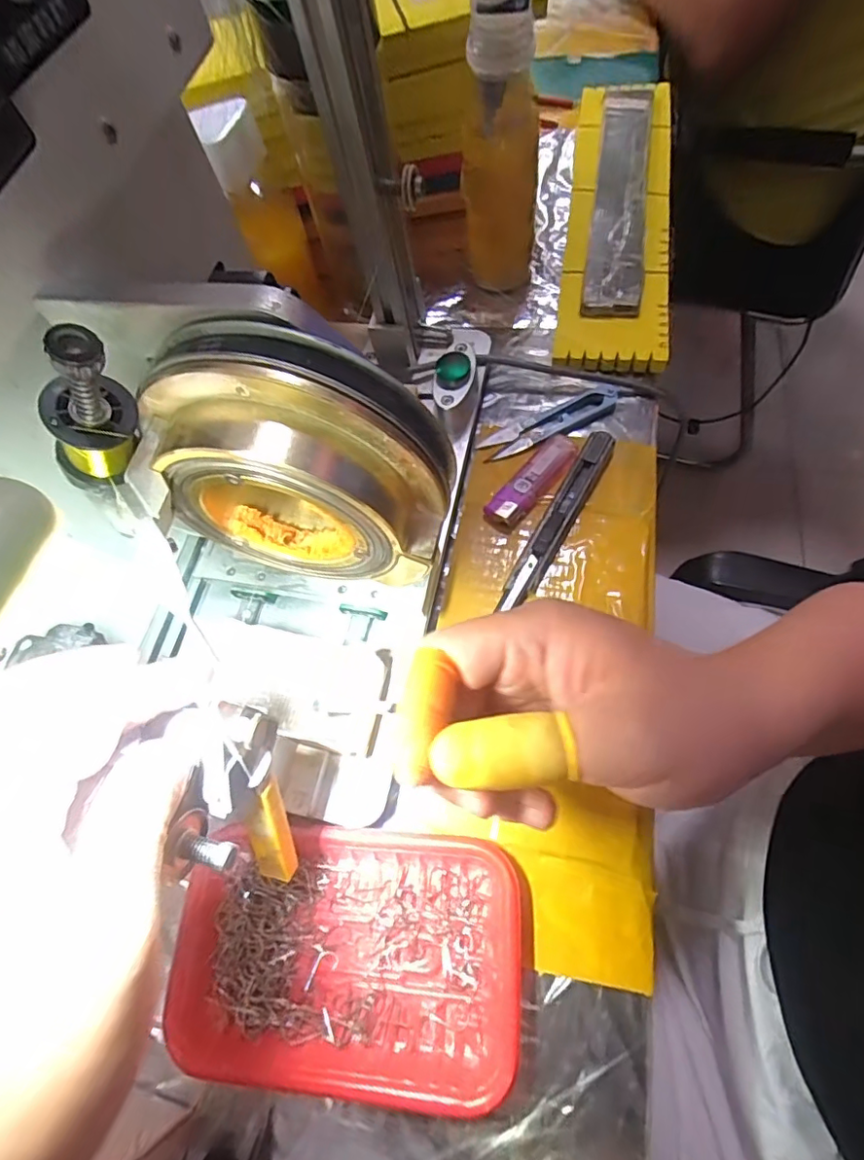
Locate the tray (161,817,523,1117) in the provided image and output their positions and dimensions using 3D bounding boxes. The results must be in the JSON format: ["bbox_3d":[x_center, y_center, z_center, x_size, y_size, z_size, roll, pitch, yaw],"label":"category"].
[{"bbox_3d":[-0.045,0.180,0.267,0.169,0.031,0.105,1,67,7],"label":"tray"}]

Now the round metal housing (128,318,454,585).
[{"bbox_3d":[-0.049,-0.041,0.205,0.103,0.093,0.045,12,69,11],"label":"round metal housing"}]

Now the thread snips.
[{"bbox_3d":[0.085,-0.112,0.390,0.104,0.014,0.027,-24,66,-4],"label":"thread snips"}]

